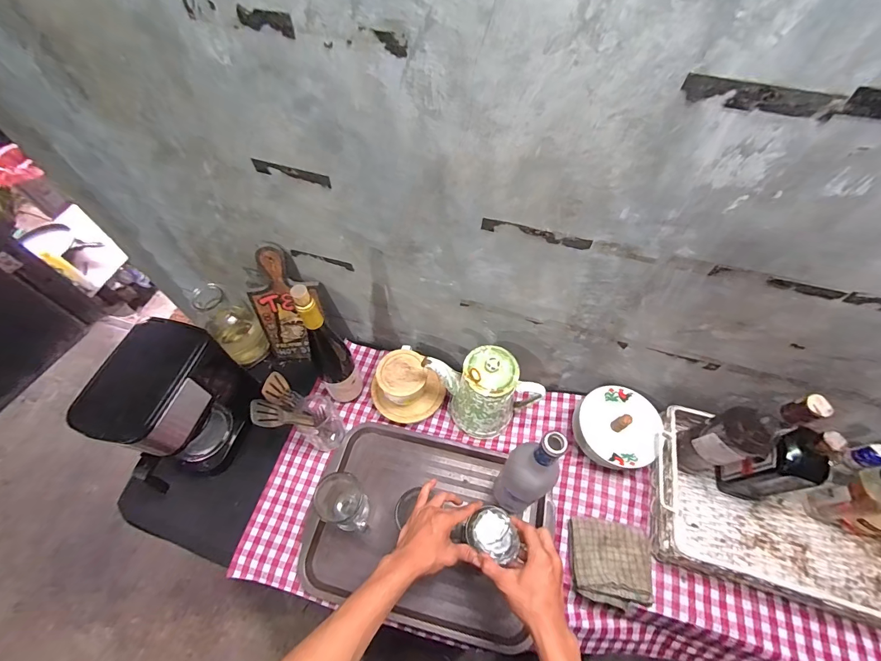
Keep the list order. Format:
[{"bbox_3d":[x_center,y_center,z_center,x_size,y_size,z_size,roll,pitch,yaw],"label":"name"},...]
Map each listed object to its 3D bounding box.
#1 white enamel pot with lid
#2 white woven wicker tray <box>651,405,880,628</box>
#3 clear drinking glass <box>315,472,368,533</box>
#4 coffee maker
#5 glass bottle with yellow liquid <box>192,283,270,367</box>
[{"bbox_3d":[0.325,0.181,0.711,0.138,0.089,0.145,0,58,0],"label":"white enamel pot with lid"},{"bbox_3d":[0.583,0.305,0.637,0.436,0.094,0.250,14,59,9],"label":"white woven wicker tray"},{"bbox_3d":[-0.162,0.300,0.664,0.082,0.112,0.076,0,58,0],"label":"clear drinking glass"},{"bbox_3d":[-0.452,0.133,0.670,0.134,0.239,0.244,15,59,9],"label":"coffee maker"},{"bbox_3d":[-0.446,-0.009,0.818,0.096,0.192,0.093,37,65,20],"label":"glass bottle with yellow liquid"}]

